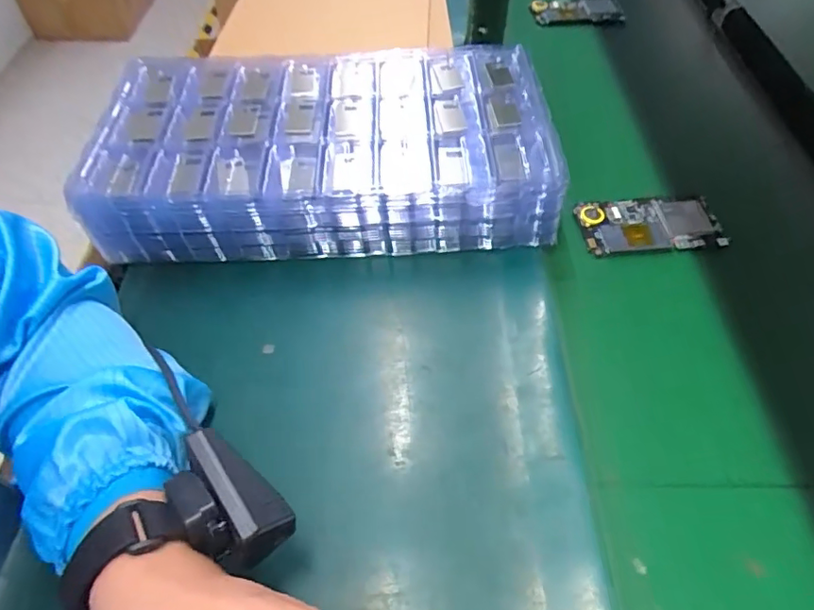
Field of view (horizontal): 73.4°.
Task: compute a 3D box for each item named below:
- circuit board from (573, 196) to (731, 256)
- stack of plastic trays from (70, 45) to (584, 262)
[{"bbox_3d":[0.219,-0.073,0.489,0.123,0.010,0.058,-3,52,-4],"label":"circuit board"},{"bbox_3d":[-0.074,-0.146,0.505,0.389,0.084,0.212,0,51,-2],"label":"stack of plastic trays"}]

